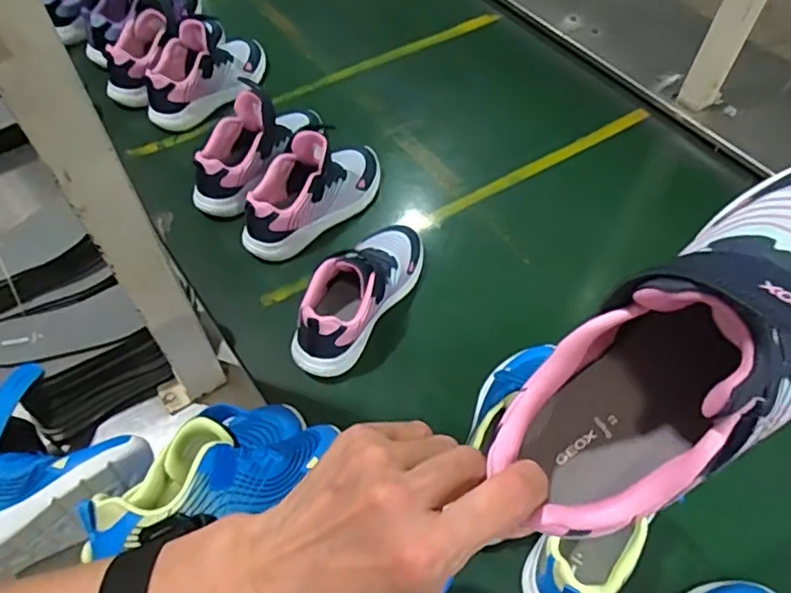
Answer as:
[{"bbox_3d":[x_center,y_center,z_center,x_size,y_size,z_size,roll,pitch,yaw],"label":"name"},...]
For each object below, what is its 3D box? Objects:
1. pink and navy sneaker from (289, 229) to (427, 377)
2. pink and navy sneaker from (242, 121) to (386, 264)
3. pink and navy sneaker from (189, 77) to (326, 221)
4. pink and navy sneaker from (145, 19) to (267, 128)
[{"bbox_3d":[-0.037,-0.010,0.702,0.085,0.083,0.224,29,61,18],"label":"pink and navy sneaker"},{"bbox_3d":[-0.109,-0.146,0.781,0.081,0.122,0.220,39,64,23],"label":"pink and navy sneaker"},{"bbox_3d":[-0.194,-0.218,0.823,0.081,0.092,0.221,25,59,16],"label":"pink and navy sneaker"},{"bbox_3d":[-0.293,-0.357,0.923,0.092,0.093,0.229,34,62,21],"label":"pink and navy sneaker"}]

